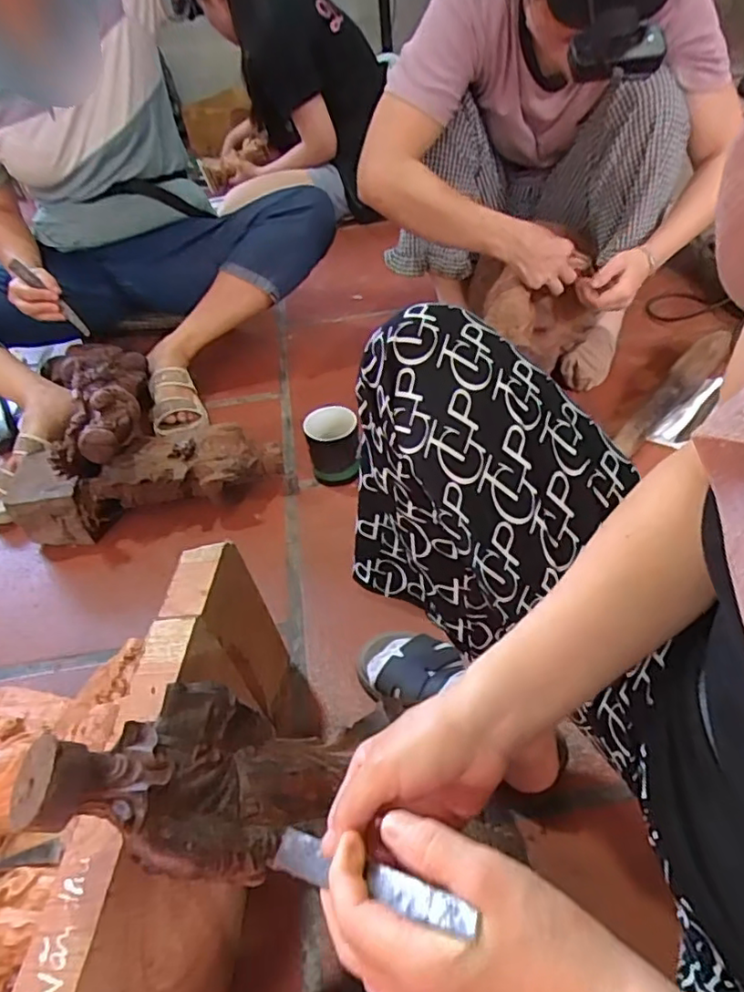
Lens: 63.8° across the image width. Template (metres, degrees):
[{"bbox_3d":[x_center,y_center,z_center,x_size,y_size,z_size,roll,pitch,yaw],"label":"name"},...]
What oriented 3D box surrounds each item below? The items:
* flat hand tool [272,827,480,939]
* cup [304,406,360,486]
[{"bbox_3d":[-0.005,0.194,0.307,0.133,0.005,0.020,-14,33,42],"label":"flat hand tool"},{"bbox_3d":[-0.058,-0.077,0.912,0.073,0.100,0.070,-4,43,4],"label":"cup"}]

